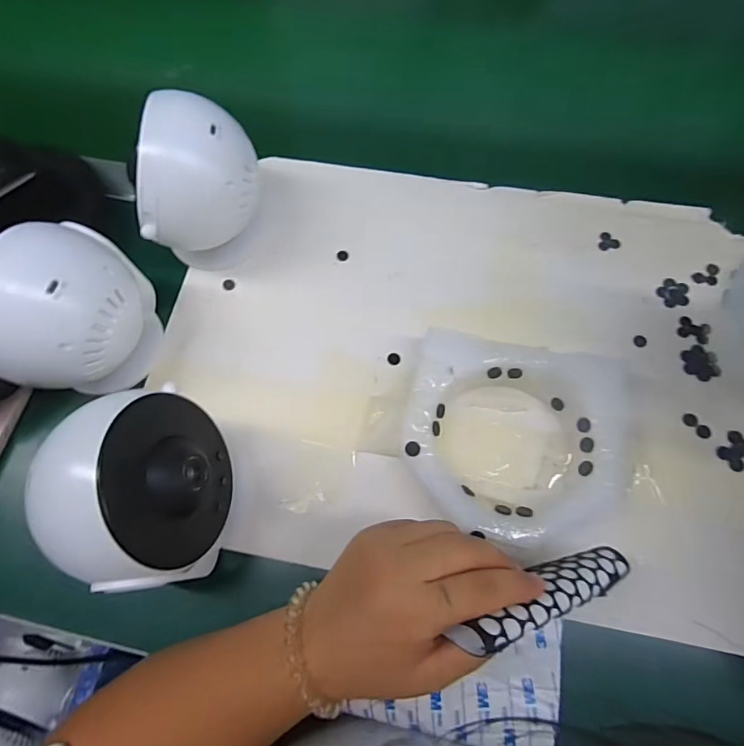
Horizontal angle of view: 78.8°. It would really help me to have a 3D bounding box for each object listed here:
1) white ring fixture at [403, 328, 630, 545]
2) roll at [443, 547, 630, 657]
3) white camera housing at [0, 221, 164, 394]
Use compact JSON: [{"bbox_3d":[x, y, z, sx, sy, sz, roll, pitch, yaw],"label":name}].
[{"bbox_3d":[0.101,0.048,0.319,0.155,0.040,0.134,11,69,5],"label":"white ring fixture"},{"bbox_3d":[0.089,0.116,0.234,0.130,0.022,0.021,-4,64,-37],"label":"roll"},{"bbox_3d":[-0.198,-0.035,0.314,0.068,0.117,0.114,21,70,9],"label":"white camera housing"}]

